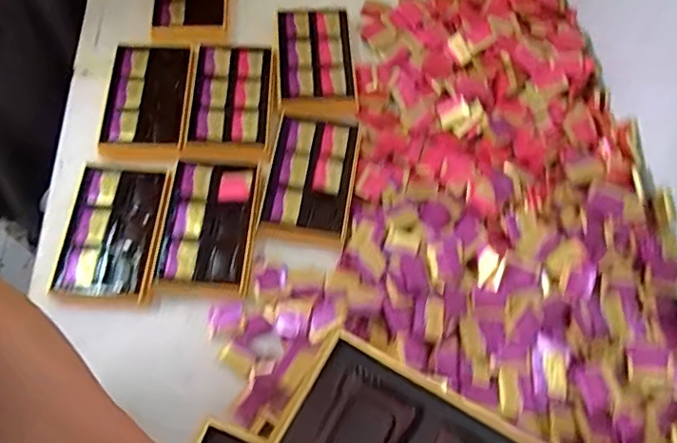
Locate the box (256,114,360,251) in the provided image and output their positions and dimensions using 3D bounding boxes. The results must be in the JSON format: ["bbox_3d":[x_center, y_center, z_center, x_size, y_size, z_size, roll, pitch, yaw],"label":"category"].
[{"bbox_3d":[-0.035,-0.051,0.663,0.106,0.022,0.170,9,66,1],"label":"box"}]

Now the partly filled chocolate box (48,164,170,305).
[{"bbox_3d":[-0.261,0.013,0.628,0.106,0.026,0.162,4,66,-1],"label":"partly filled chocolate box"}]

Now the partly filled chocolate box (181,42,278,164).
[{"bbox_3d":[-0.141,-0.153,0.705,0.111,0.024,0.178,1,66,-3],"label":"partly filled chocolate box"}]

